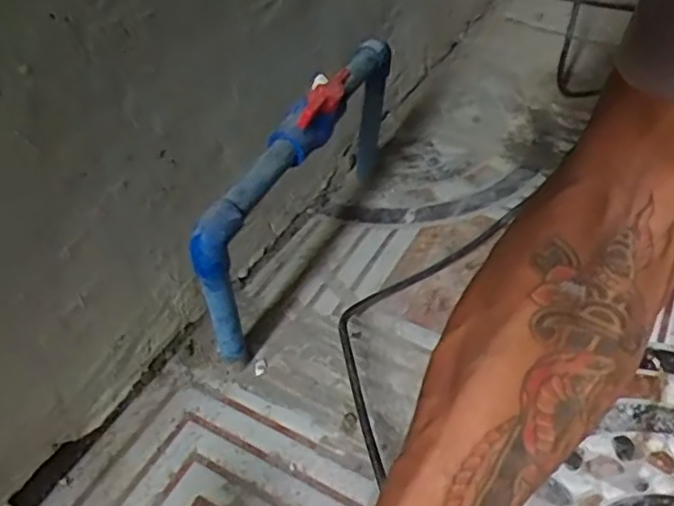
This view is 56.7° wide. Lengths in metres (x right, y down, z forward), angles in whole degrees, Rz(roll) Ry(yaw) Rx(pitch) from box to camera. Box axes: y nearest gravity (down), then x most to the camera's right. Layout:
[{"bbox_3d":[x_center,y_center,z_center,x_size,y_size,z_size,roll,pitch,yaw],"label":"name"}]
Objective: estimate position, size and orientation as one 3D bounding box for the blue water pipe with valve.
[{"bbox_3d":[-0.016,-0.057,0.522,0.043,0.197,0.294,15,47,17],"label":"blue water pipe with valve"}]

